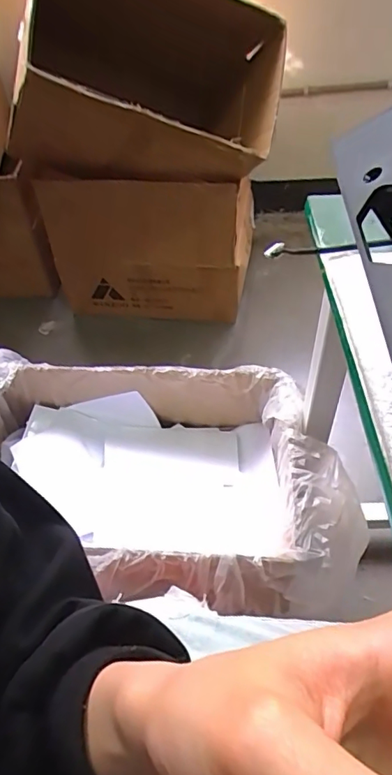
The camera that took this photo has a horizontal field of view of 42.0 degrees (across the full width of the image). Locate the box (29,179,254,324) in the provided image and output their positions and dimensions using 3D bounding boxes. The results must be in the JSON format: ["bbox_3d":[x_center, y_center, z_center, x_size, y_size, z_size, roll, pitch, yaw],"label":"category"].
[{"bbox_3d":[-0.120,-0.517,1.602,0.578,0.421,0.428,4,47,7],"label":"box"}]

